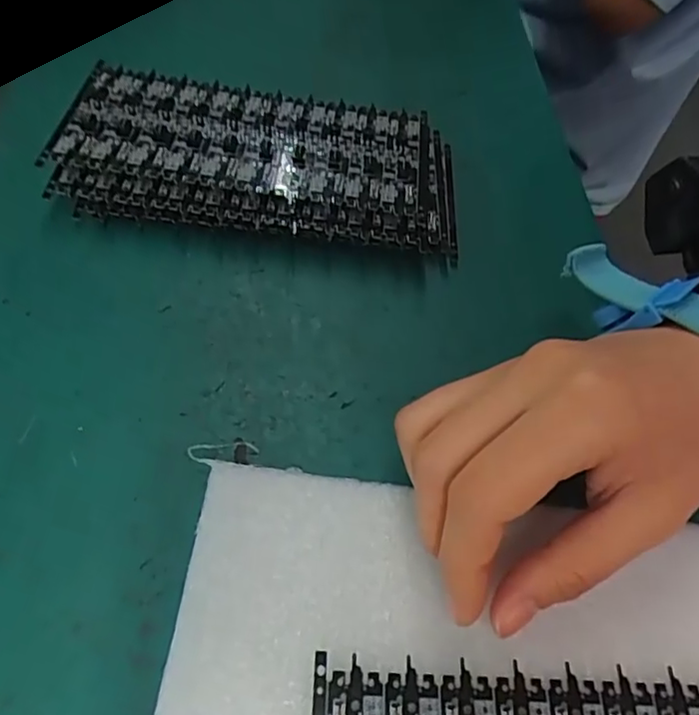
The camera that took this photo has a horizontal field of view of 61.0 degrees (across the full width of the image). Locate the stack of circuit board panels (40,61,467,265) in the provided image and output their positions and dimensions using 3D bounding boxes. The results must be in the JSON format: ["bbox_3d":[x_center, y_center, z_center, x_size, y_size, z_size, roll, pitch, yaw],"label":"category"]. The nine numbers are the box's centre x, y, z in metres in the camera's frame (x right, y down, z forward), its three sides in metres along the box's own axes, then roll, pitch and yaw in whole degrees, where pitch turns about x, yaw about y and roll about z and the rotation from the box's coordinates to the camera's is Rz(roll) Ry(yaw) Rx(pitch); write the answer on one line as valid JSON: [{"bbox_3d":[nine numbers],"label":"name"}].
[{"bbox_3d":[-0.038,-0.091,0.278,0.179,0.028,0.078,6,57,-2],"label":"stack of circuit board panels"}]

